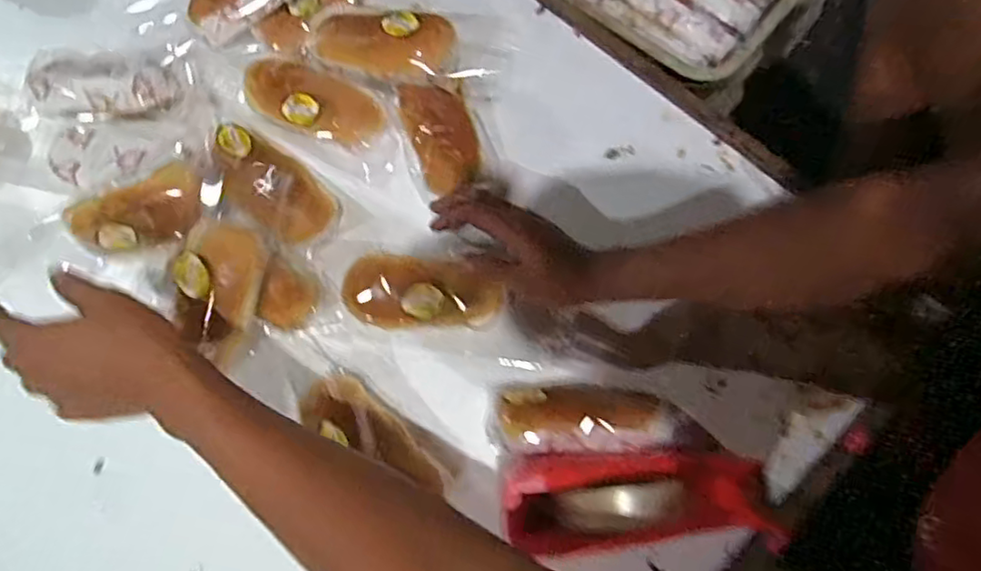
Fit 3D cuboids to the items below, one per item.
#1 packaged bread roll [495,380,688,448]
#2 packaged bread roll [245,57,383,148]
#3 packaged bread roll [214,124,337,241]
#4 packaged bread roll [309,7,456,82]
[{"bbox_3d":[0.082,0.106,0.527,0.154,0.062,0.061,2,73,-11],"label":"packaged bread roll"},{"bbox_3d":[-0.169,-0.174,0.610,0.143,0.039,0.061,21,77,9],"label":"packaged bread roll"},{"bbox_3d":[-0.203,-0.093,0.585,0.120,0.045,0.074,40,80,13],"label":"packaged bread roll"},{"bbox_3d":[-0.100,-0.224,0.586,0.142,0.036,0.064,14,74,18],"label":"packaged bread roll"}]

